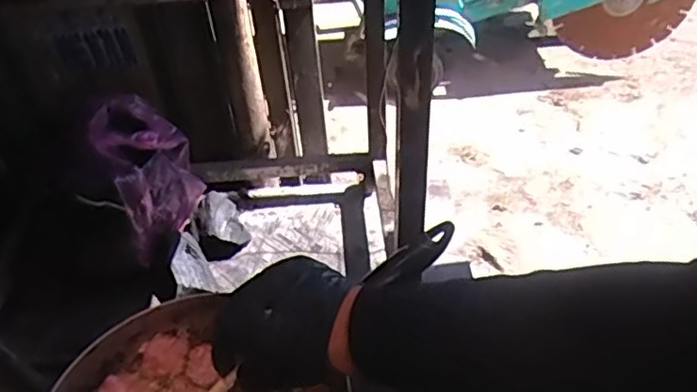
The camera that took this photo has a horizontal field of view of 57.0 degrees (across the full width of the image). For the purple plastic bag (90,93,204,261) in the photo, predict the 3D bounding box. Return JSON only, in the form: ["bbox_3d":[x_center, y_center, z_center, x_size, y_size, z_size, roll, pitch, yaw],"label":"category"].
[{"bbox_3d":[-0.302,-0.049,0.982,0.125,0.202,0.175,-21,43,-15],"label":"purple plastic bag"}]

